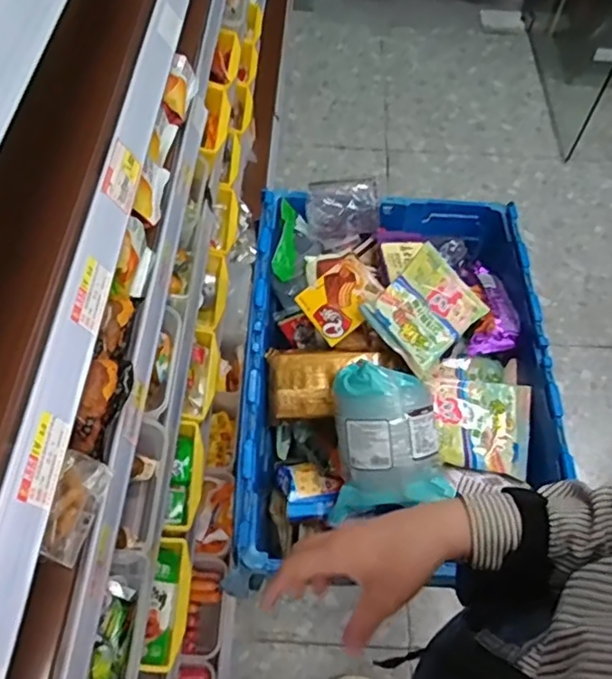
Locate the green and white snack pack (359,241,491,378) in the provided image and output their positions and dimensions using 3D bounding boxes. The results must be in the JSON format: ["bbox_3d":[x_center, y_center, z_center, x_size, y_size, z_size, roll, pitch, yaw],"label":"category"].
[{"bbox_3d":[0.171,-0.046,0.843,0.166,0.018,0.125,-41,91,-29],"label":"green and white snack pack"}]

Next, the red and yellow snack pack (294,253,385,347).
[{"bbox_3d":[0.052,-0.058,0.834,0.109,0.016,0.084,-39,84,6],"label":"red and yellow snack pack"}]

